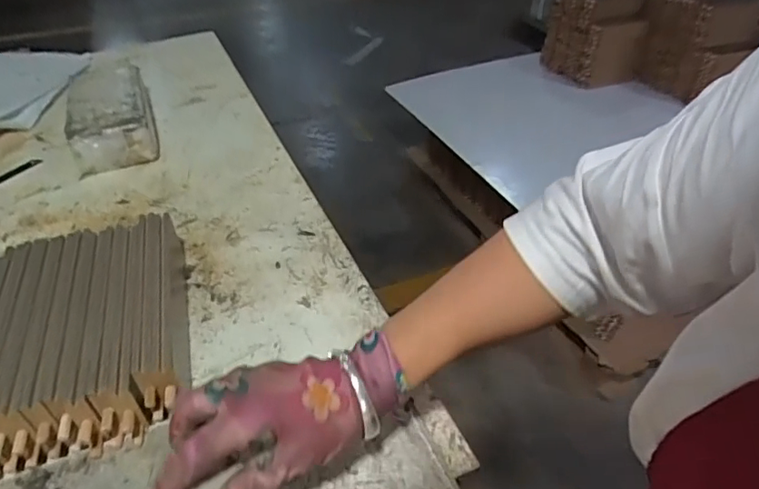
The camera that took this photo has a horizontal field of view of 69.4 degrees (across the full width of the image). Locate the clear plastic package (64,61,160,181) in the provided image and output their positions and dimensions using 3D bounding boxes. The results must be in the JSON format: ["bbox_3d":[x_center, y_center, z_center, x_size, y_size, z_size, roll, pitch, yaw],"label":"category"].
[{"bbox_3d":[-0.396,-0.196,0.810,0.105,0.074,0.228,-14,43,-17],"label":"clear plastic package"}]

